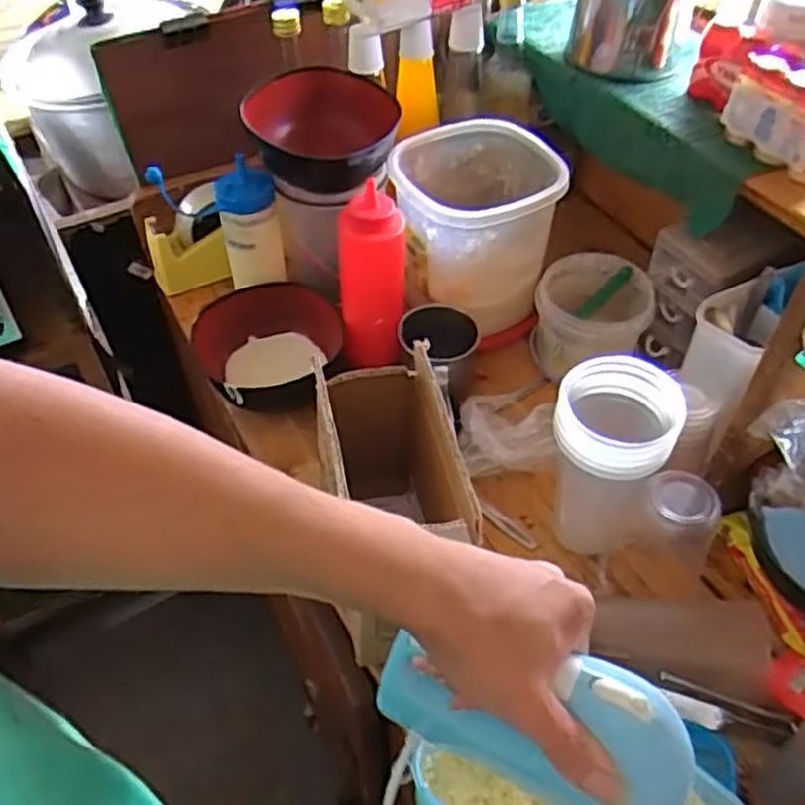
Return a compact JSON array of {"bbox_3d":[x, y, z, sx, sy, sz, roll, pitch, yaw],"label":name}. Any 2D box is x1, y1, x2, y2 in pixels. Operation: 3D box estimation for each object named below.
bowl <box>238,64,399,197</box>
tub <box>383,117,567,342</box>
[{"bbox_3d":[-0.086,-0.281,0.794,0.152,0.071,0.141,-1,49,1],"label":"bowl"},{"bbox_3d":[0.080,-0.191,0.836,0.173,0.150,0.164,-9,50,-5],"label":"tub"}]

